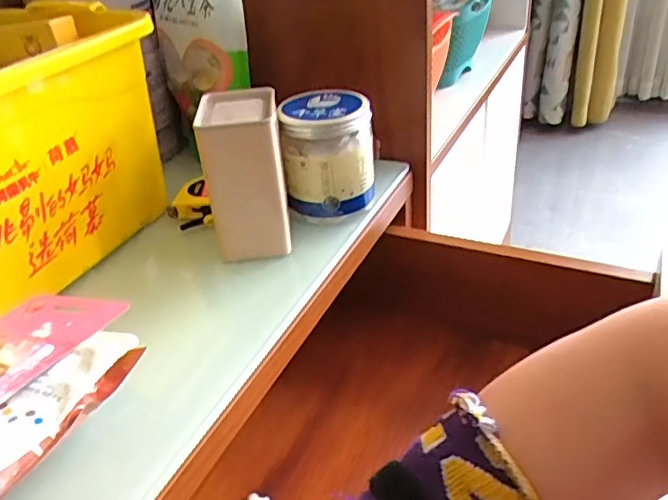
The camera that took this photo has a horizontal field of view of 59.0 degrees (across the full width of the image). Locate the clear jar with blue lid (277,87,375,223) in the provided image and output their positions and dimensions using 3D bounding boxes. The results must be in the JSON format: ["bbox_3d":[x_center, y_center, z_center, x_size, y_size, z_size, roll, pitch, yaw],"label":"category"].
[{"bbox_3d":[-0.004,-0.088,0.546,0.083,0.095,0.084,-6,33,0],"label":"clear jar with blue lid"}]

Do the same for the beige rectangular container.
[{"bbox_3d":[-0.073,-0.065,0.504,0.066,0.121,0.081,-7,33,-2],"label":"beige rectangular container"}]

